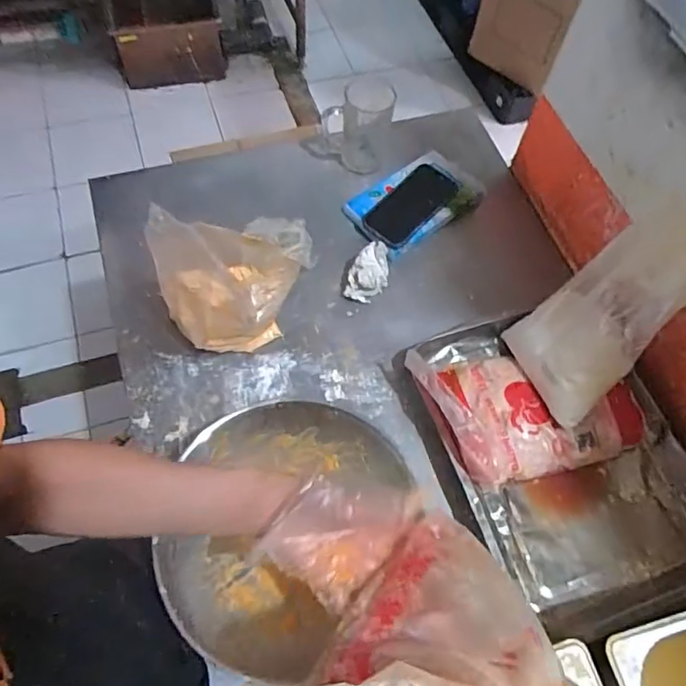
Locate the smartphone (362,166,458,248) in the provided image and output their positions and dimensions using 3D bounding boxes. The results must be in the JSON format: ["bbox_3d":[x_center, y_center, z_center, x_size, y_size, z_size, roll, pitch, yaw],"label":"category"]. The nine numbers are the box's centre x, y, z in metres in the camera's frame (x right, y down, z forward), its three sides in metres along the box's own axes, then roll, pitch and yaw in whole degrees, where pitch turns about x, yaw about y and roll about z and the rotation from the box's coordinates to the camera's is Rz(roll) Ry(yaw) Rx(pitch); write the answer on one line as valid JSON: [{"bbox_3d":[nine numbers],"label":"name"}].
[{"bbox_3d":[0.102,-0.206,0.818,0.076,0.016,0.160,41,68,16],"label":"smartphone"}]

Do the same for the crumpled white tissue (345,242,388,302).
[{"bbox_3d":[0.036,-0.100,0.762,0.057,0.053,0.066,14,64,3],"label":"crumpled white tissue"}]

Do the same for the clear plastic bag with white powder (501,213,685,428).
[{"bbox_3d":[0.307,-0.030,0.644,0.047,0.236,0.137,13,39,-35],"label":"clear plastic bag with white powder"}]

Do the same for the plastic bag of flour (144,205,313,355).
[{"bbox_3d":[-0.130,-0.053,0.641,0.174,0.227,0.054,3,64,-2],"label":"plastic bag of flour"}]

